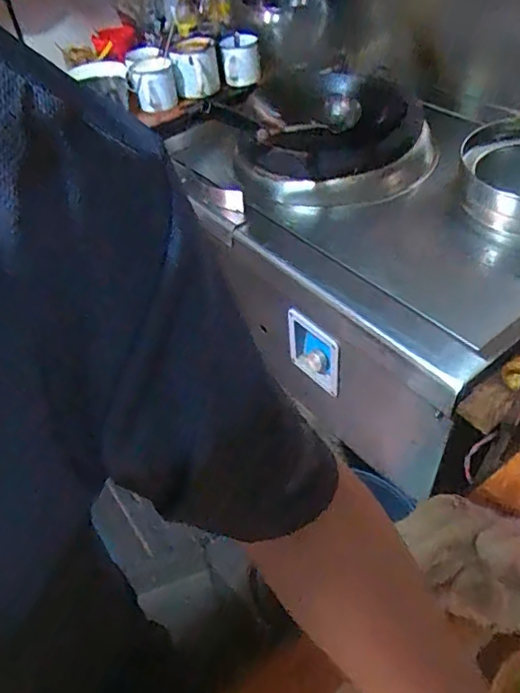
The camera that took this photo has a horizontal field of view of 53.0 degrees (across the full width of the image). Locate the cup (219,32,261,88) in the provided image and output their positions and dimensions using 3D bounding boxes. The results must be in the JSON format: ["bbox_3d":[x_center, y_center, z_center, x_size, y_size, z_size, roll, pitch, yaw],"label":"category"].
[{"bbox_3d":[-0.050,-0.729,1.316,0.096,0.116,0.093,-1,48,4],"label":"cup"}]

